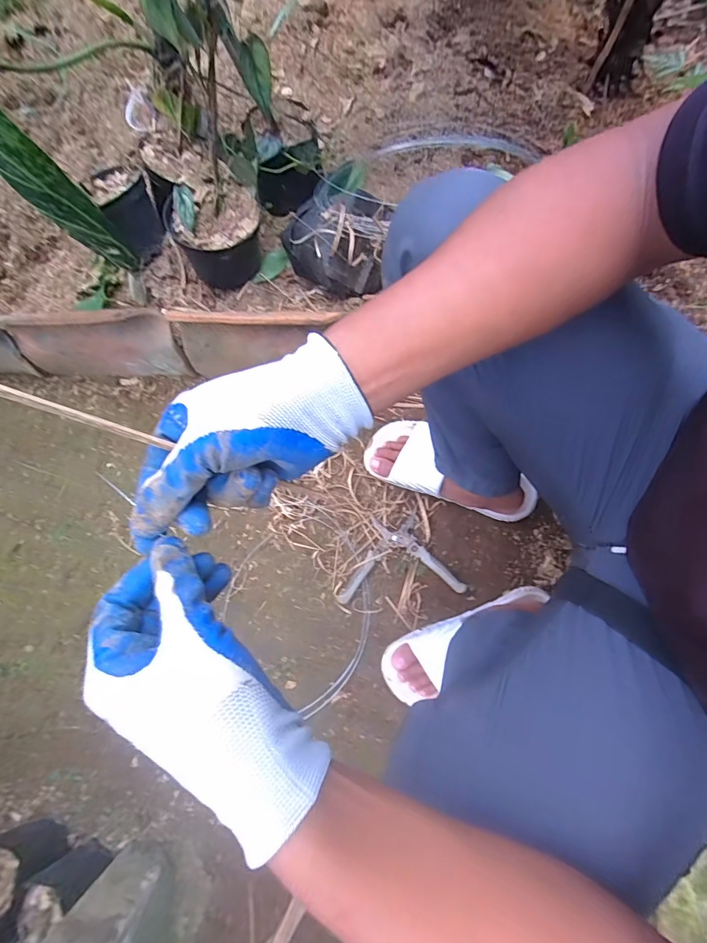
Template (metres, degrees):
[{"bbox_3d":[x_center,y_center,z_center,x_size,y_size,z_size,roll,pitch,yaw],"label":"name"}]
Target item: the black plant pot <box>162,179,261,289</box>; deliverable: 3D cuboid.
[{"bbox_3d":[-0.217,-0.390,0.692,0.132,0.108,0.122,-1,77,2],"label":"black plant pot"}]

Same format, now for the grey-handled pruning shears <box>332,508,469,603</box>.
[{"bbox_3d":[0.073,0.142,0.716,0.200,0.015,0.134,-6,77,0],"label":"grey-handled pruning shears"}]

